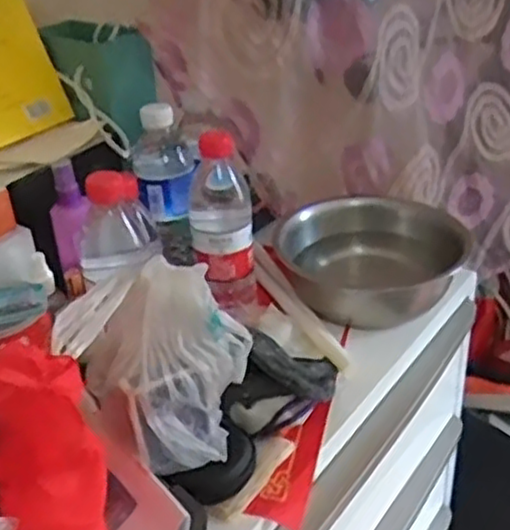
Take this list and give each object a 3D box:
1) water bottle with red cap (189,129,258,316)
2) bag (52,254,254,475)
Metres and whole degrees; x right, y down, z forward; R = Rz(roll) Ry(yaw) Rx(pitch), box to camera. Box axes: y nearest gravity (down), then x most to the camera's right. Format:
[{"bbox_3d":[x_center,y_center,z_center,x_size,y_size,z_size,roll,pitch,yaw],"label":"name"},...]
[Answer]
[{"bbox_3d":[-0.034,-0.041,0.718,0.060,0.178,0.055,-7,30,-3],"label":"water bottle with red cap"},{"bbox_3d":[-0.063,0.076,0.523,0.120,0.147,0.086,-7,30,-3],"label":"bag"}]

